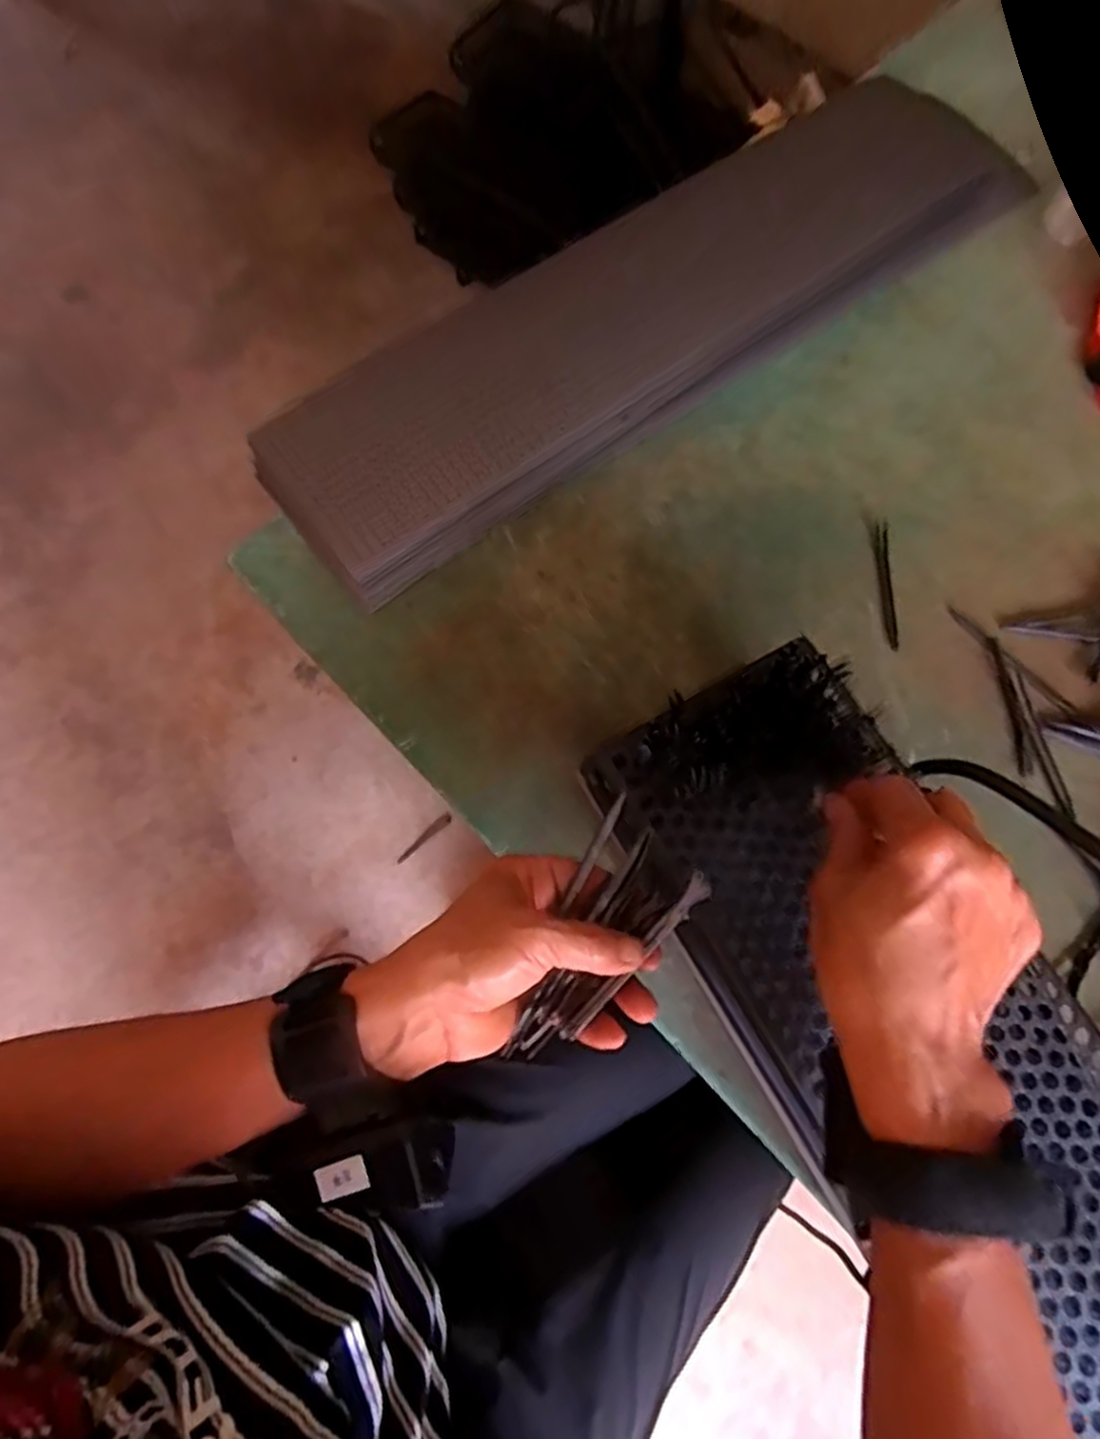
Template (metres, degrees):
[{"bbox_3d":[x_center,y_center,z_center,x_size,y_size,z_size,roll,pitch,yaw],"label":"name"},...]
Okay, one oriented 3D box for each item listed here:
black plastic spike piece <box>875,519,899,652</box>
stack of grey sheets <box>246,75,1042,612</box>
[{"bbox_3d":[0.236,-0.095,0.504,0.010,0.004,0.097,2,73,1],"label":"black plastic spike piece"},{"bbox_3d":[0.084,-0.311,0.546,0.626,0.045,0.149,-35,76,-10],"label":"stack of grey sheets"}]

